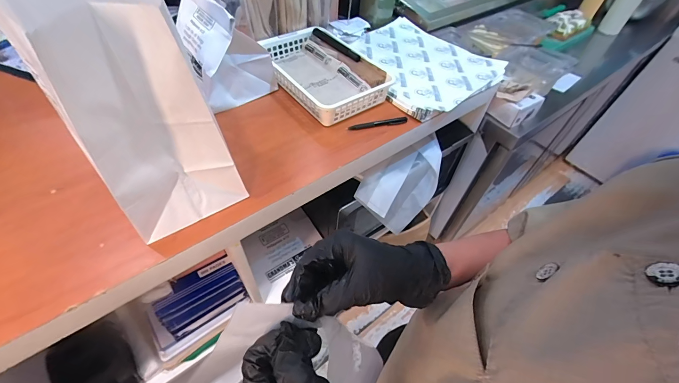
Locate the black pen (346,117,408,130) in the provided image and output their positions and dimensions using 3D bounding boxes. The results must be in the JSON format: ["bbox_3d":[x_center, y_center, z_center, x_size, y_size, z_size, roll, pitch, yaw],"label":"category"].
[{"bbox_3d":[0.080,-0.140,0.638,0.130,0.010,0.013,-10,53,-12],"label":"black pen"}]

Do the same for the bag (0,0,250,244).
[{"bbox_3d":[-0.272,-0.114,0.415,0.159,0.287,0.219,-27,58,-23],"label":"bag"}]

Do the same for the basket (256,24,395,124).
[{"bbox_3d":[-0.040,-0.274,0.702,0.190,0.055,0.303,-25,57,-22],"label":"basket"}]

